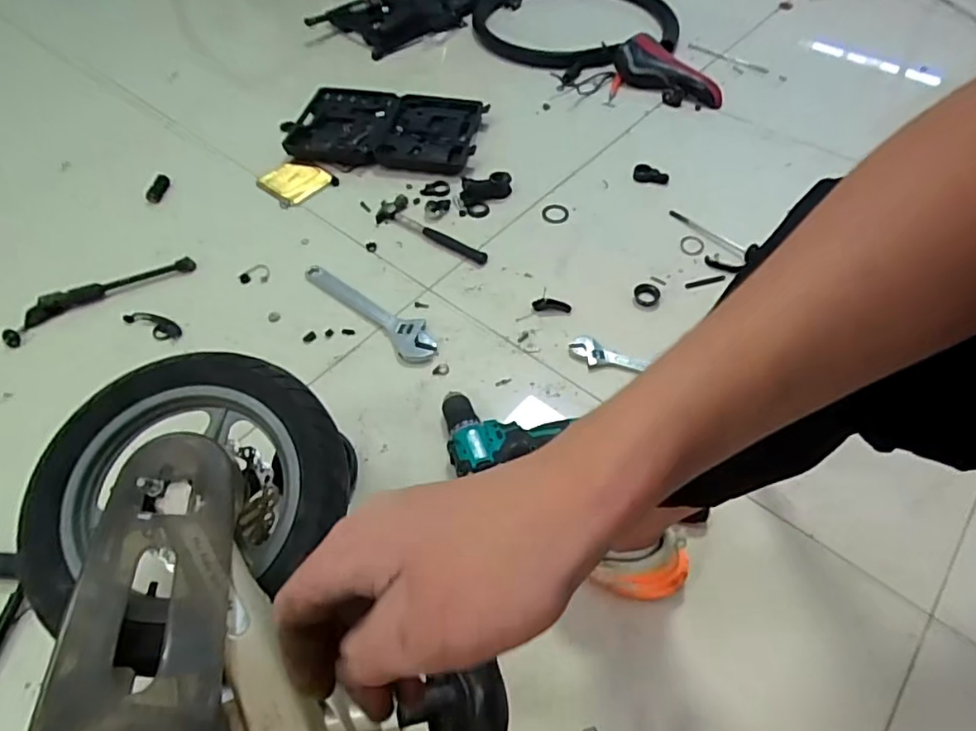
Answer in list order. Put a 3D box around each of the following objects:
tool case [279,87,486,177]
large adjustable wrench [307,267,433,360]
[{"bbox_3d":[-0.211,-0.492,1.197,0.386,0.037,0.239,6,55,4],"label":"tool case"},{"bbox_3d":[-0.187,-0.097,0.934,0.282,0.016,0.068,39,63,24],"label":"large adjustable wrench"}]

